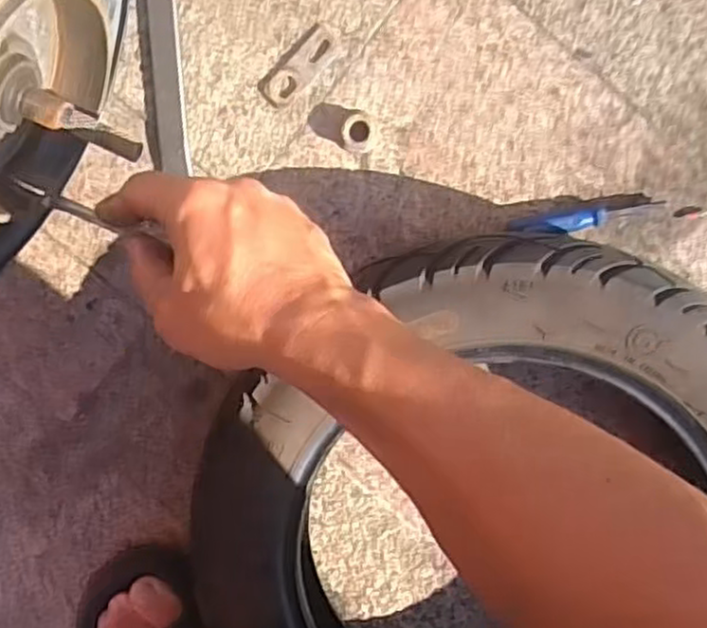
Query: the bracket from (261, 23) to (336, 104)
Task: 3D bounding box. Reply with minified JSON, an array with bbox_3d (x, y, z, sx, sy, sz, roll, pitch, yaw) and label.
[{"bbox_3d":[-0.033,-0.158,0.466,0.020,0.004,0.057,44,100,-3],"label":"bracket"}]

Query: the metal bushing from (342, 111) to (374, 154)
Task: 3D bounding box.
[{"bbox_3d":[0.003,-0.115,0.465,0.021,0.013,0.026,1,99,5],"label":"metal bushing"}]

